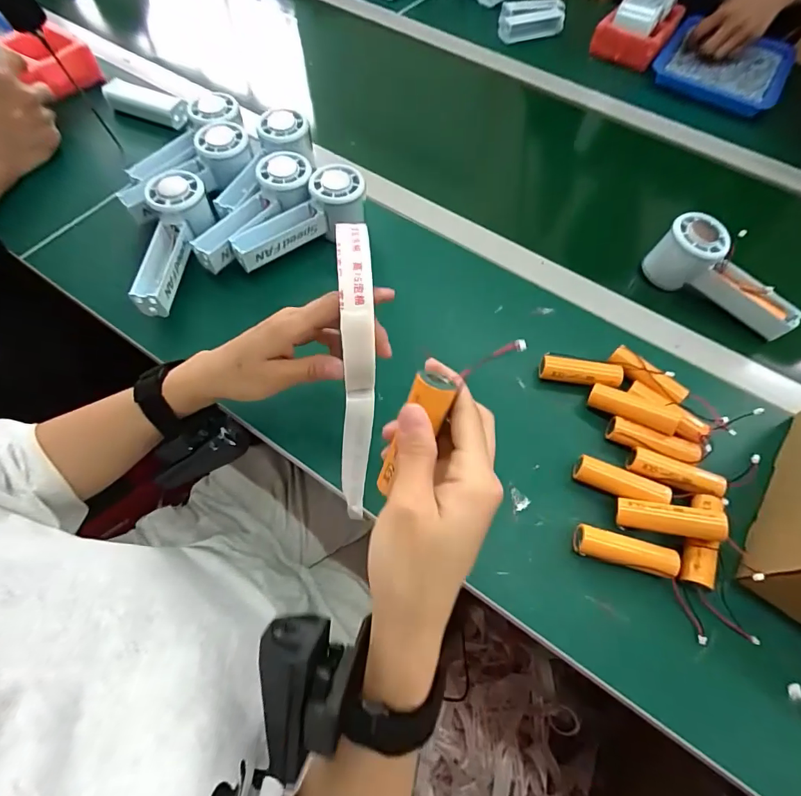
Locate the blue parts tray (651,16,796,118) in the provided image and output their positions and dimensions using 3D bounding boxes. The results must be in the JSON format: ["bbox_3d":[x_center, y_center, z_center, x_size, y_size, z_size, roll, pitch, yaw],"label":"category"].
[{"bbox_3d":[0.494,-0.508,0.655,0.179,0.026,0.205,31,66,11],"label":"blue parts tray"}]

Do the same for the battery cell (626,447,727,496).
[{"bbox_3d":[0.228,0.063,0.356,0.070,0.017,0.023,22,64,7],"label":"battery cell"}]

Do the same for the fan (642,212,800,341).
[{"bbox_3d":[0.337,-0.122,0.442,0.153,0.063,0.047,40,68,15],"label":"fan"}]

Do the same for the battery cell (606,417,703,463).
[{"bbox_3d":[0.216,0.037,0.366,0.070,0.017,0.019,22,64,7],"label":"battery cell"}]

